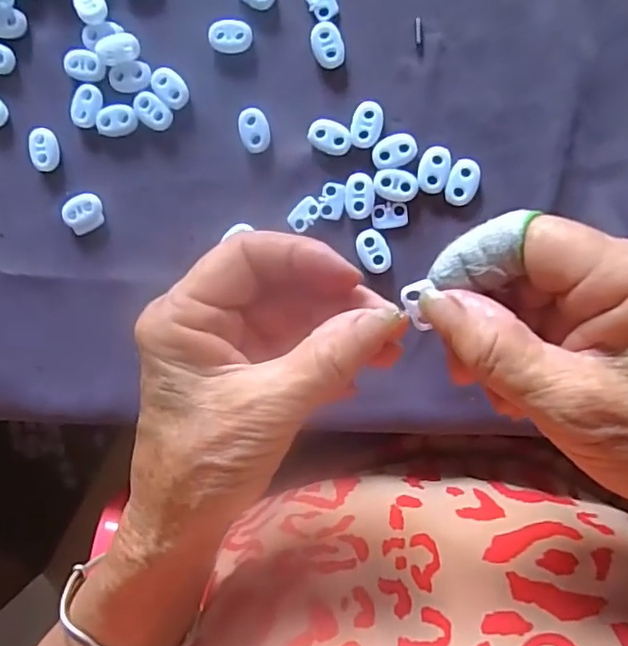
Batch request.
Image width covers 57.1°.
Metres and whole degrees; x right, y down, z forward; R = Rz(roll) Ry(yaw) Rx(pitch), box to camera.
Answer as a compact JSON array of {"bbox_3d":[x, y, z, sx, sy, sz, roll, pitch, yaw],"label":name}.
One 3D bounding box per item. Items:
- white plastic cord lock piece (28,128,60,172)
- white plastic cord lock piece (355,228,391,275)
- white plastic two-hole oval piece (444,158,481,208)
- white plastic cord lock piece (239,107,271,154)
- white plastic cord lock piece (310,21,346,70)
[{"bbox_3d":[-0.147,-0.094,0.315,0.015,0.007,0.023,-4,96,7],"label":"white plastic cord lock piece"},{"bbox_3d":[0.031,-0.037,0.299,0.016,0.004,0.023,-23,93,8],"label":"white plastic cord lock piece"},{"bbox_3d":[0.075,-0.070,0.289,0.015,0.004,0.023,18,98,4],"label":"white plastic two-hole oval piece"},{"bbox_3d":[-0.031,-0.100,0.301,0.015,0.004,0.022,-6,96,7],"label":"white plastic cord lock piece"},{"bbox_3d":[0.007,-0.141,0.293,0.016,0.004,0.023,-9,95,7],"label":"white plastic cord lock piece"}]

